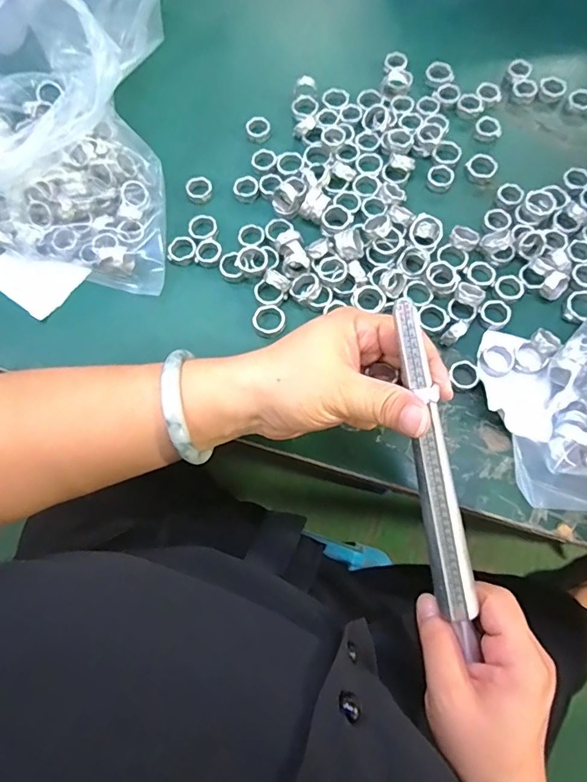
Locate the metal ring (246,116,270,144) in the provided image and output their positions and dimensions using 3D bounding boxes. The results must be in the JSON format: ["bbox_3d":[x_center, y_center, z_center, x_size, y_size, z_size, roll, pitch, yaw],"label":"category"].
[{"bbox_3d":[-0.030,-0.224,0.402,0.020,0.012,0.020,-1,71,2],"label":"metal ring"}]

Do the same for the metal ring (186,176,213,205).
[{"bbox_3d":[-0.076,-0.165,0.383,0.020,0.008,0.022,-17,72,-3],"label":"metal ring"}]

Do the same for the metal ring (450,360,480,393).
[{"bbox_3d":[0.117,-0.010,0.321,0.020,0.008,0.023,-3,71,1],"label":"metal ring"}]

